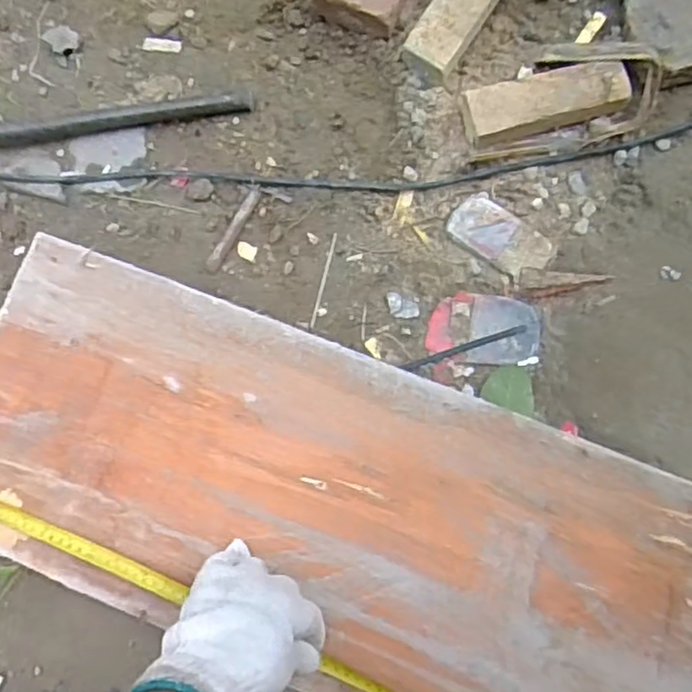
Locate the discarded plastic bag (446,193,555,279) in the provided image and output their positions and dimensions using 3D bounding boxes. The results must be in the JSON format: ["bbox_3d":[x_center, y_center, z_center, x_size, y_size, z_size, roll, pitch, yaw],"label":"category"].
[{"bbox_3d":[0.169,-0.118,0.719,0.110,0.006,0.063,39,80,7],"label":"discarded plastic bag"}]

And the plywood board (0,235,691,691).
[{"bbox_3d":[0.009,0.167,0.624,0.826,0.023,0.297,20,78,7],"label":"plywood board"}]

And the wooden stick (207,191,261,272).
[{"bbox_3d":[-0.123,-0.127,0.724,0.014,0.008,0.100,29,79,5],"label":"wooden stick"}]

